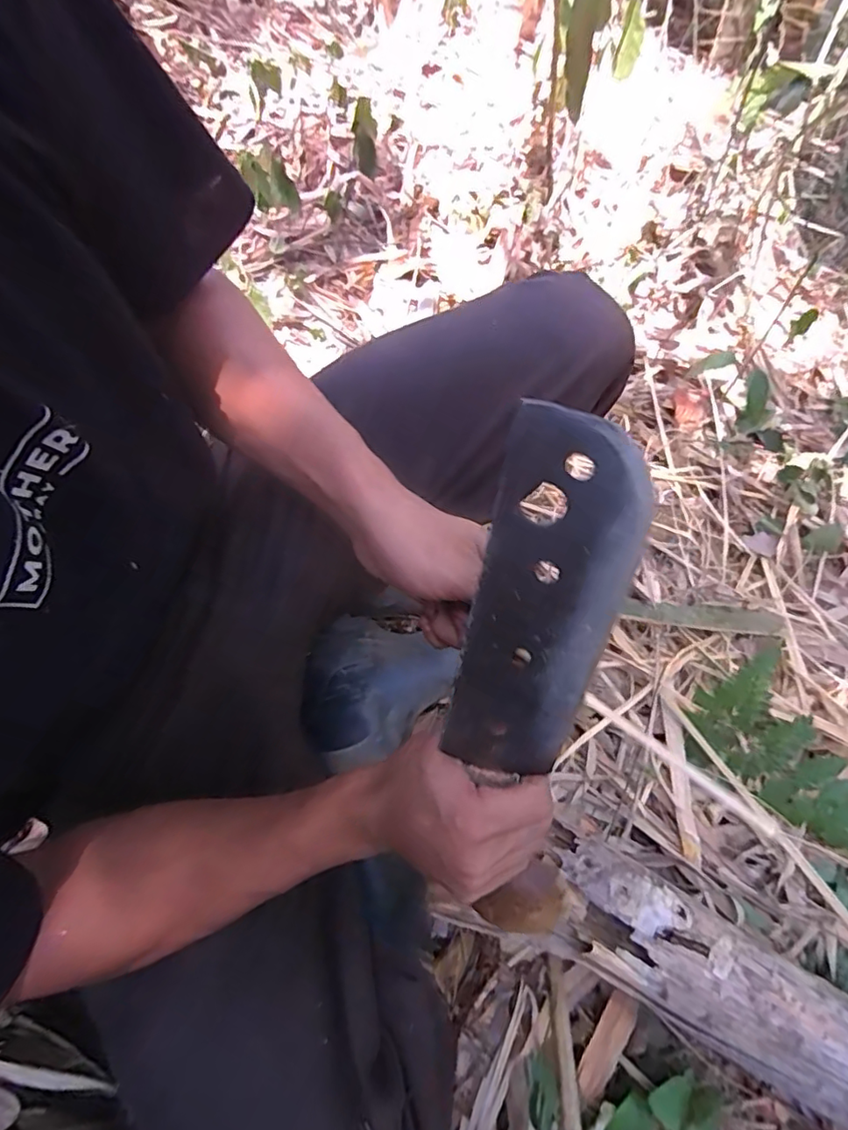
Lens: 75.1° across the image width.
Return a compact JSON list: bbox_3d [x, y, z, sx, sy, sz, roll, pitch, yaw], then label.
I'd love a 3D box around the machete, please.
[{"bbox_3d":[0.056,0.092,0.309,0.078,0.353,0.018,3,29,4],"label":"machete"}]

